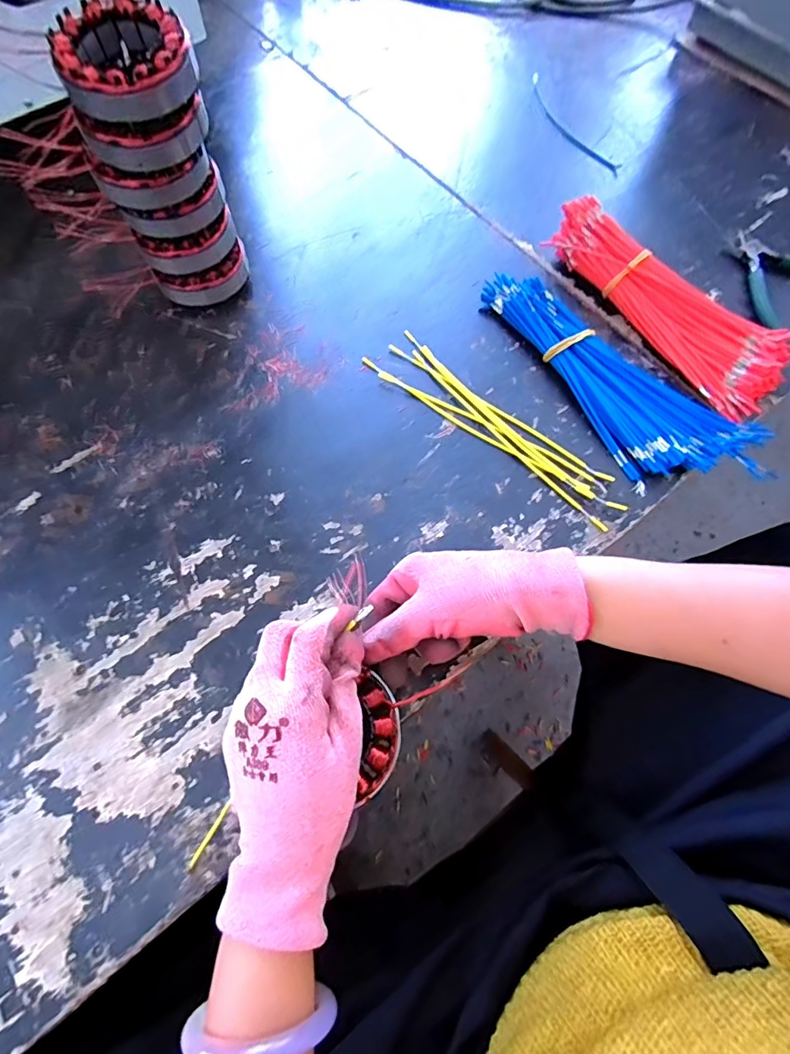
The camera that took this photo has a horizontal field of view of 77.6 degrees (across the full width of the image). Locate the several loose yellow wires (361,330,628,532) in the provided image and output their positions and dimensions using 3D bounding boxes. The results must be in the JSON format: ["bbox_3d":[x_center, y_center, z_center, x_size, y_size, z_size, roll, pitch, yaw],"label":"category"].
[{"bbox_3d":[0.086,-0.090,0.425,0.243,0.011,0.049,40,72,13],"label":"several loose yellow wires"}]

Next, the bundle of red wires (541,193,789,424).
[{"bbox_3d":[0.252,-0.211,0.459,0.087,0.044,0.254,-33,73,-14],"label":"bundle of red wires"}]

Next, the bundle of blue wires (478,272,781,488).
[{"bbox_3d":[0.184,-0.131,0.434,0.106,0.024,0.277,-39,75,-15],"label":"bundle of blue wires"}]

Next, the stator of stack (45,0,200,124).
[{"bbox_3d":[-0.181,-0.312,0.328,0.083,0.033,0.078,-31,73,-13],"label":"stator of stack"}]

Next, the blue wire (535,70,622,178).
[{"bbox_3d":[0.210,-0.486,0.593,0.028,0.004,0.196,-23,71,-10],"label":"blue wire"}]

